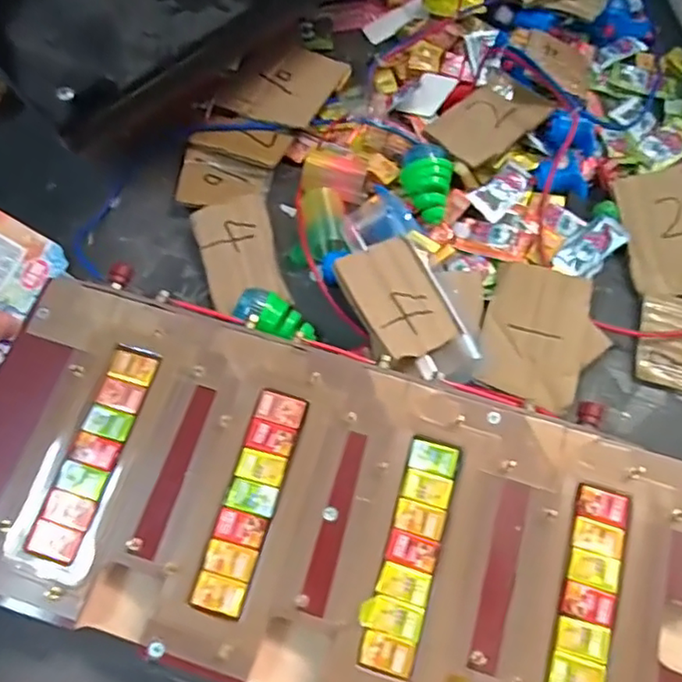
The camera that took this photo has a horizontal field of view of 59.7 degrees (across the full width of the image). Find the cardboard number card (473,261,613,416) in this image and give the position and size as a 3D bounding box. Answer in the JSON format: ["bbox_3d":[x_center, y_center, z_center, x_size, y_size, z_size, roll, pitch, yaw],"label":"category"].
[{"bbox_3d":[0.135,-0.004,0.397,0.076,0.011,0.091,18,70,7],"label":"cardboard number card"}]

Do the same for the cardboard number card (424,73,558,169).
[{"bbox_3d":[0.112,-0.169,0.452,0.096,0.005,0.059,-41,65,-21],"label":"cardboard number card"}]

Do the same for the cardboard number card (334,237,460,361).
[{"bbox_3d":[0.037,-0.028,0.392,0.060,0.006,0.079,-21,74,-25],"label":"cardboard number card"}]

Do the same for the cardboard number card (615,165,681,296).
[{"bbox_3d":[0.237,-0.081,0.430,0.060,0.006,0.093,-6,83,6],"label":"cardboard number card"}]

